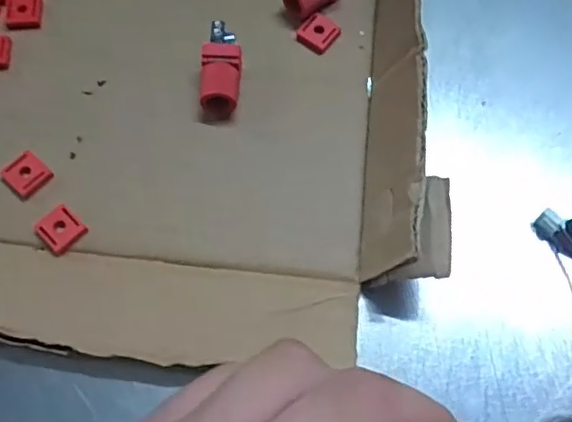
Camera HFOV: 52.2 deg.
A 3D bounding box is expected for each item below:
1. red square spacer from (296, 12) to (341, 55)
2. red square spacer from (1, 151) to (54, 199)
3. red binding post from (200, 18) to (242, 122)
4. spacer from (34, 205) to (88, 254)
[{"bbox_3d":[0.013,-0.070,0.229,0.014,0.004,0.014,38,74,13],"label":"red square spacer"},{"bbox_3d":[-0.091,-0.013,0.204,0.012,0.004,0.014,40,75,14],"label":"red square spacer"},{"bbox_3d":[-0.024,-0.052,0.214,0.015,0.010,0.035,2,83,0],"label":"red binding post"},{"bbox_3d":[-0.077,0.006,0.198,0.013,0.004,0.013,41,75,14],"label":"spacer"}]

